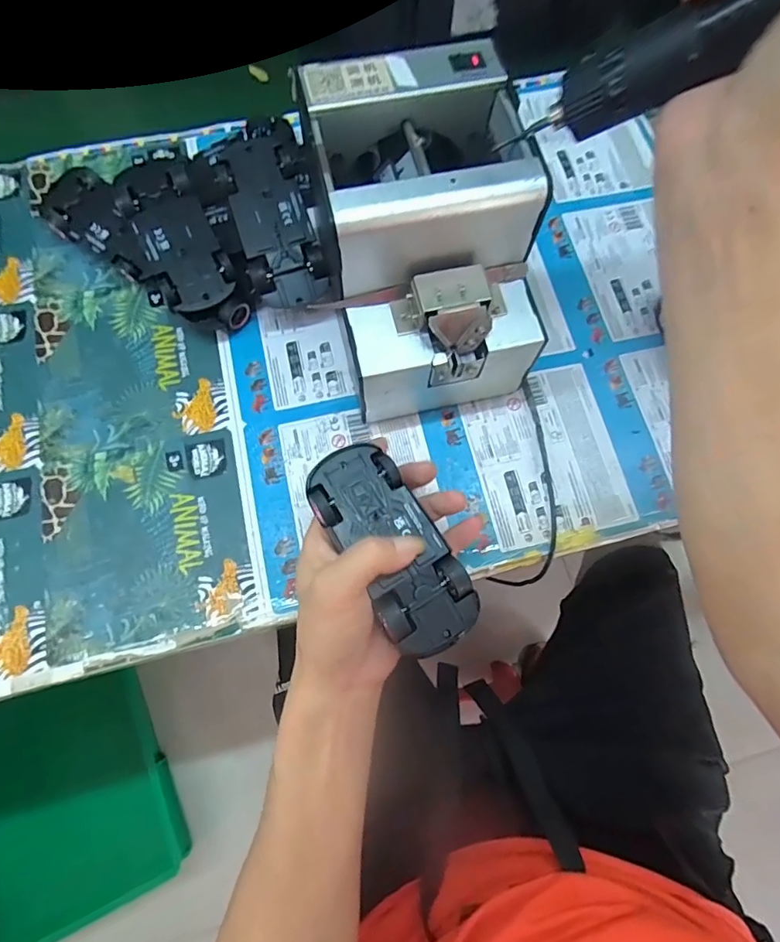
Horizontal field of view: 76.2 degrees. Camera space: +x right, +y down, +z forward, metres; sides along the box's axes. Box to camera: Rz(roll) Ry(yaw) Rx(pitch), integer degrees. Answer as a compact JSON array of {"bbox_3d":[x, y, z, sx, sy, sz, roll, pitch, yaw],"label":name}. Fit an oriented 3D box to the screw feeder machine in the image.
[{"bbox_3d":[0.023,-0.146,0.344,0.125,0.146,0.177,-12,73,-5],"label":"screw feeder machine"}]

